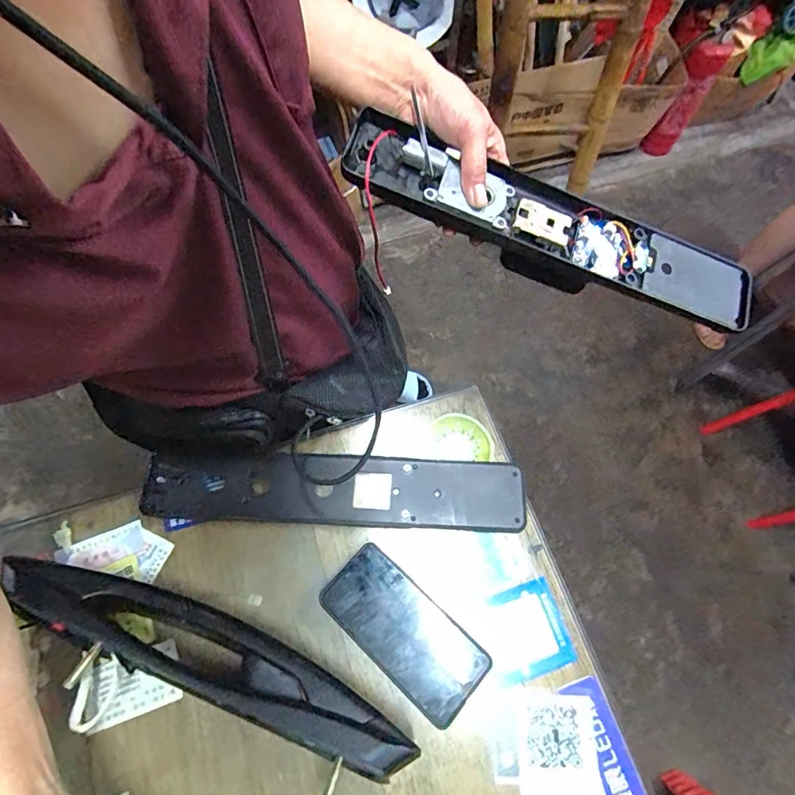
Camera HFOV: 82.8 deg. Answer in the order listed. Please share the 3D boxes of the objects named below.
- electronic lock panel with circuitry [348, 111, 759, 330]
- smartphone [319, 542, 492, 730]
[{"bbox_3d":[0.146,-0.154,0.433,0.406,0.050,0.083,19,69,-7],"label":"electronic lock panel with circuitry"},{"bbox_3d":[0.005,0.221,0.428,0.158,0.012,0.075,41,74,14],"label":"smartphone"}]

